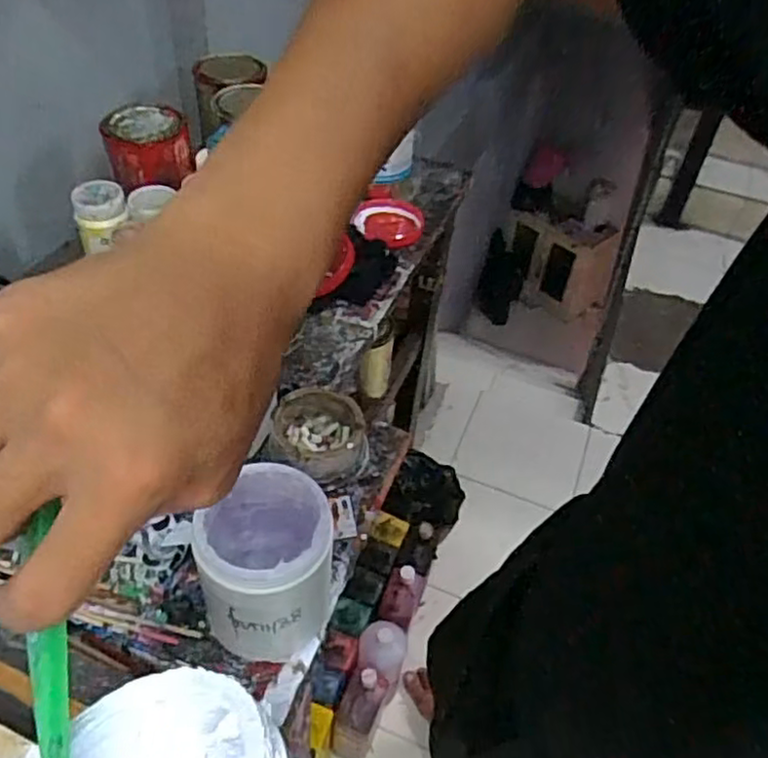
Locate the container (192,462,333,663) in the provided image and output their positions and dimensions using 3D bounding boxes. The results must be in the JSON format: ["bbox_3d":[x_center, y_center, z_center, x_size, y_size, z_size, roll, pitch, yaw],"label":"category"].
[{"bbox_3d":[-0.088,0.148,0.534,0.090,0.140,0.096,3,46,-3],"label":"container"}]

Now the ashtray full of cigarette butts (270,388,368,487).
[{"bbox_3d":[-0.063,0.058,0.682,0.090,0.044,0.097,-7,48,-12],"label":"ashtray full of cigarette butts"}]

